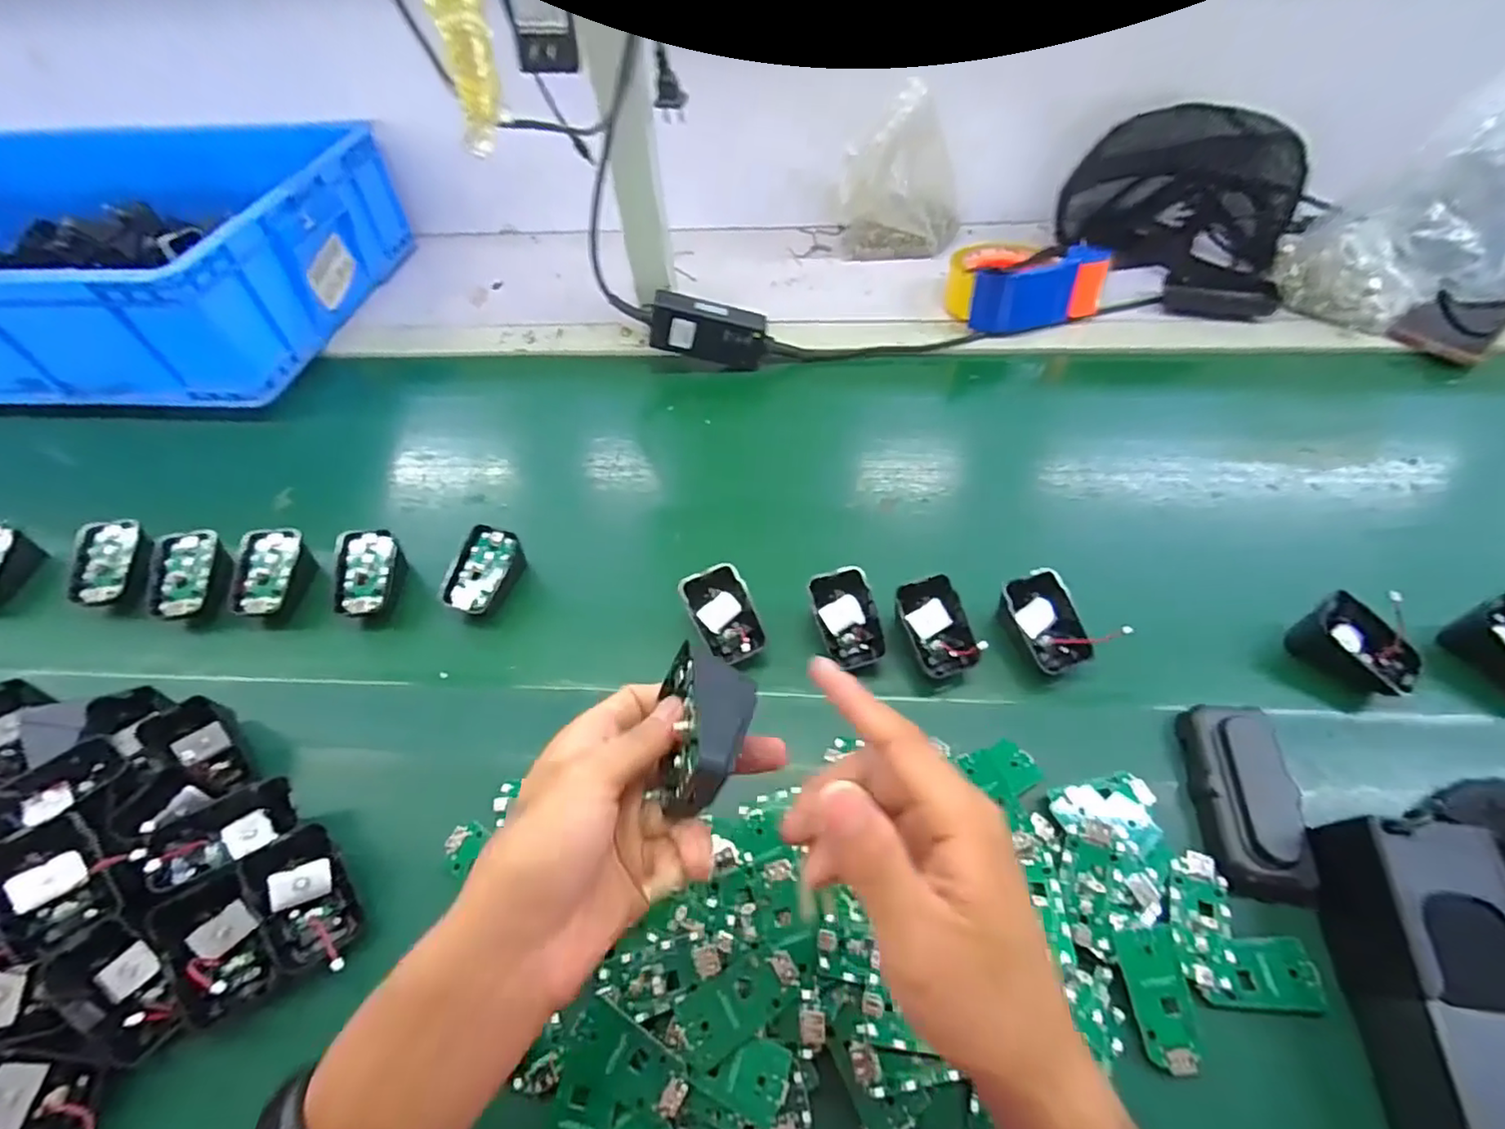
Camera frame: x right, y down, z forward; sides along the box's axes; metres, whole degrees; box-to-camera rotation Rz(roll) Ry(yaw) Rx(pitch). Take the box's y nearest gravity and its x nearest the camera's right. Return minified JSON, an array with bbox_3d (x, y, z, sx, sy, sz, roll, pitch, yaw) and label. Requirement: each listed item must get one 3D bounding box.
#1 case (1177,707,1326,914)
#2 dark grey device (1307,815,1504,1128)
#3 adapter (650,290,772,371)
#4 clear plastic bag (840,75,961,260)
[{"bbox_3d":[0.294,0.136,0.376,0.054,0.024,0.108,11,57,6],"label":"case"},{"bbox_3d":[0.332,0.208,0.303,0.055,0.058,0.152,7,57,3],"label":"dark grey device"},{"bbox_3d":[-0.044,-0.239,0.662,0.119,0.054,0.035,10,55,-14],"label":"adapter"},{"bbox_3d":[0.177,-0.444,0.746,0.137,0.155,0.102,15,57,8],"label":"clear plastic bag"}]

